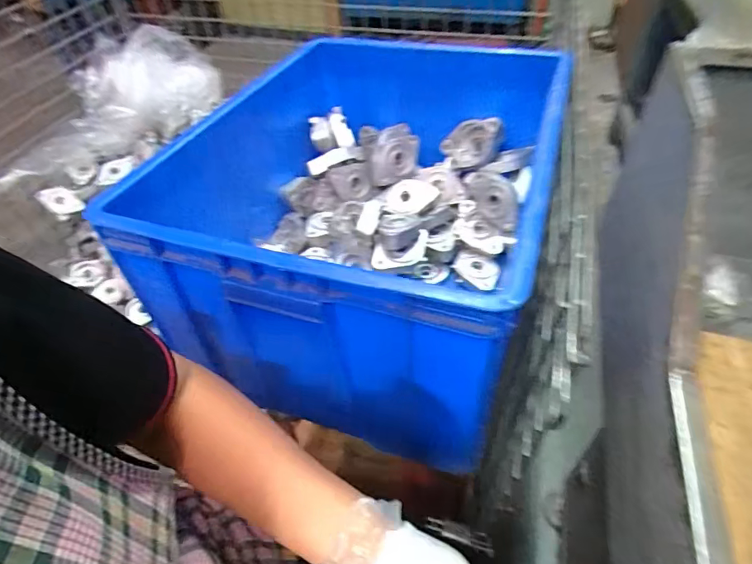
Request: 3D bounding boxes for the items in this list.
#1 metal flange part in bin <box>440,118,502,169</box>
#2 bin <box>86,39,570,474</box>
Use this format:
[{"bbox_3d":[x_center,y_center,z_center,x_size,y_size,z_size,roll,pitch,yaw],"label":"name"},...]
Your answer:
[{"bbox_3d":[0.152,-0.222,0.755,0.107,0.071,0.028,10,22,40],"label":"metal flange part in bin"},{"bbox_3d":[-0.014,-0.116,0.656,0.444,0.272,0.561,13,50,15],"label":"bin"}]

